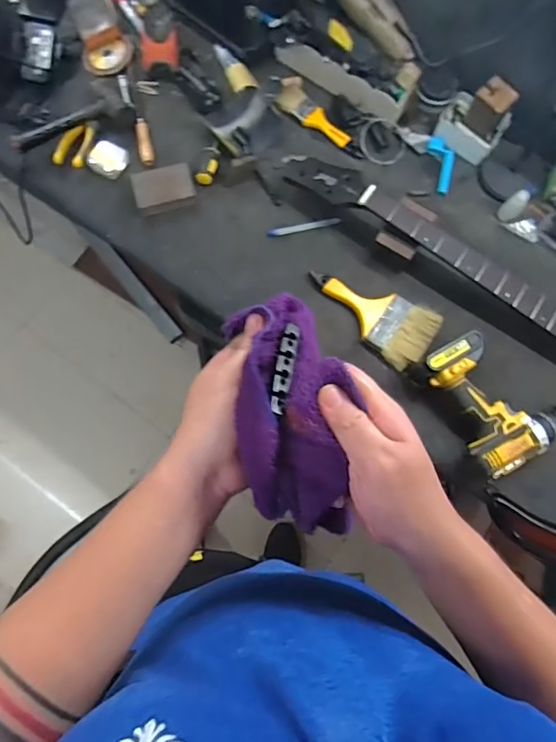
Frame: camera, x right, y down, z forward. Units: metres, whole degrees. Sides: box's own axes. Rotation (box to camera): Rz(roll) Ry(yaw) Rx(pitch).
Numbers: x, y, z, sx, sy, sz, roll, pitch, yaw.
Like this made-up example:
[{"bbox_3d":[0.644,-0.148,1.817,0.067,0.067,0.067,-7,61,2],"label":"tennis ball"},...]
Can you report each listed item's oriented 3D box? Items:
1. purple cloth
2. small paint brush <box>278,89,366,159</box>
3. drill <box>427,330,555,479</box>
[{"bbox_3d":[0.010,0.024,0.376,0.079,0.069,0.188,-6,74,-3],"label":"purple cloth"},{"bbox_3d":[0.083,-0.460,0.906,0.190,0.016,0.046,37,77,9],"label":"small paint brush"},{"bbox_3d":[0.331,0.037,0.740,0.187,0.070,0.204,-32,77,-10],"label":"drill"}]

